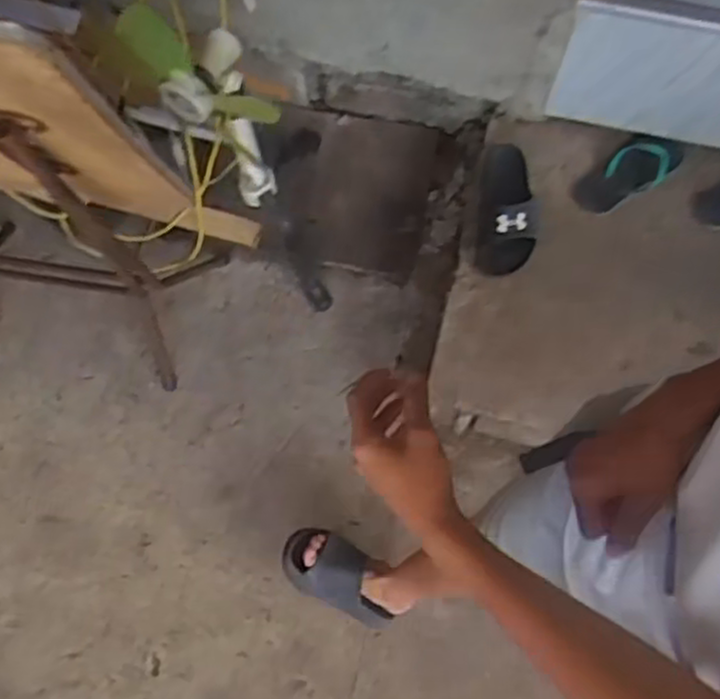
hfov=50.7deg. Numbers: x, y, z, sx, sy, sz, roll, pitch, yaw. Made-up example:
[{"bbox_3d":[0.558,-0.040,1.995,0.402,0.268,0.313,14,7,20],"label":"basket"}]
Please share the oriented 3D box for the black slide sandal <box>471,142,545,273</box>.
[{"bbox_3d":[0.285,-0.273,1.456,0.128,0.063,0.271,10,72,3],"label":"black slide sandal"}]

